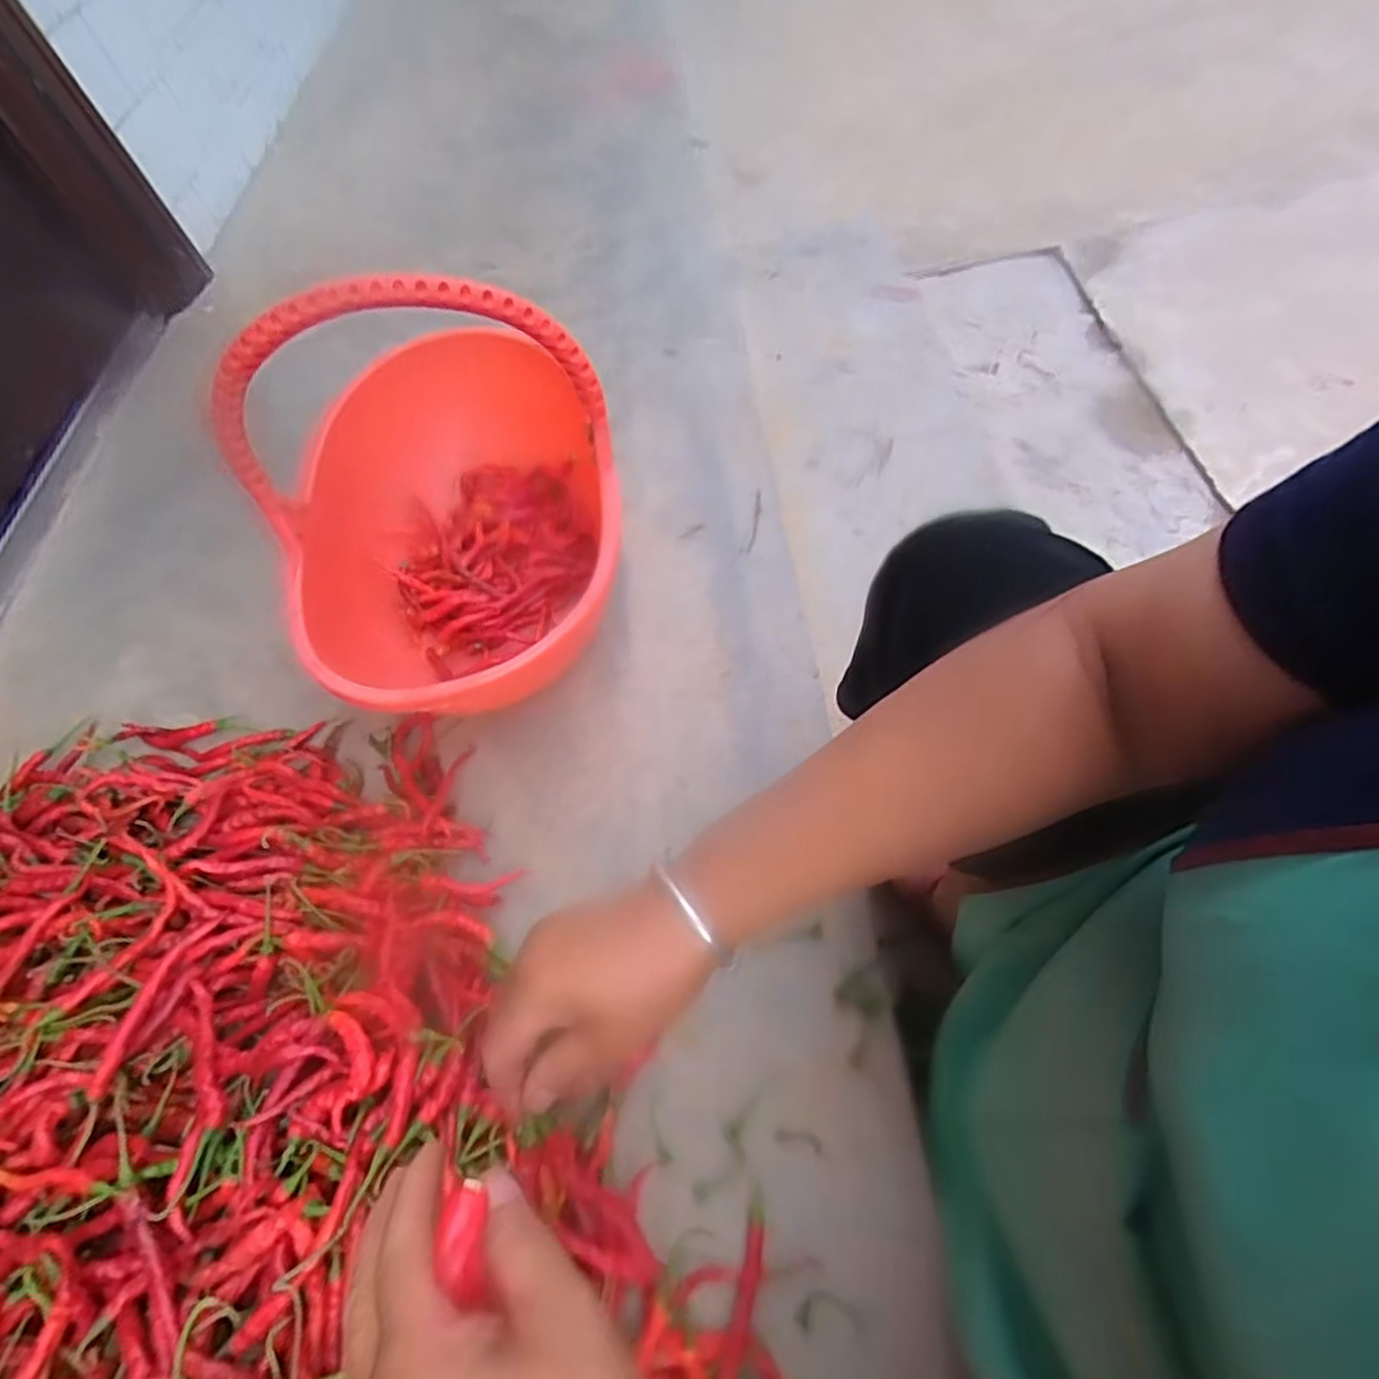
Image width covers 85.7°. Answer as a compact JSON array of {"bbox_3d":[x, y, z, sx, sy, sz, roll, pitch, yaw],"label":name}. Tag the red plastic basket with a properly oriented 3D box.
[{"bbox_3d":[-0.245,-0.208,0.727,0.326,0.337,0.495,-23,56,-3],"label":"red plastic basket"}]

